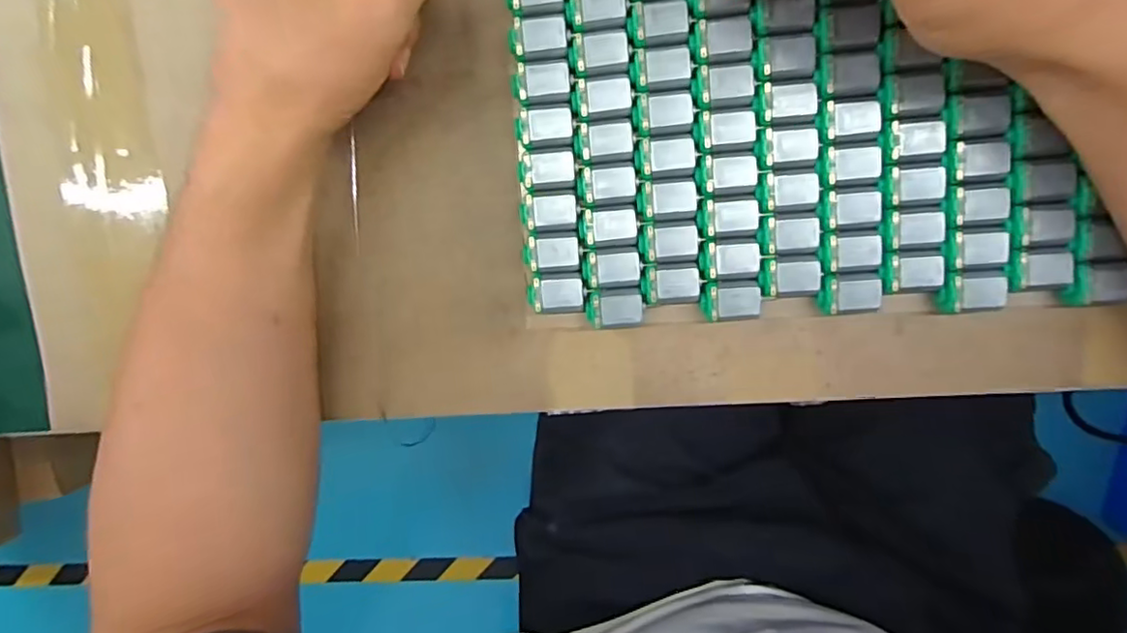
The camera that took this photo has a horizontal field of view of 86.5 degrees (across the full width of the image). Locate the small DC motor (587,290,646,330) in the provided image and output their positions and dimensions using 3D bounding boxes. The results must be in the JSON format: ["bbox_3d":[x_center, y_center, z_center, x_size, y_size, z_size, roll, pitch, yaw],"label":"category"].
[{"bbox_3d":[0.025,-0.004,0.291,0.026,0.016,0.017,0,97,4],"label":"small DC motor"}]

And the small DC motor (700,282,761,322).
[{"bbox_3d":[0.078,-0.008,0.286,0.027,0.015,0.018,-4,96,5],"label":"small DC motor"}]

